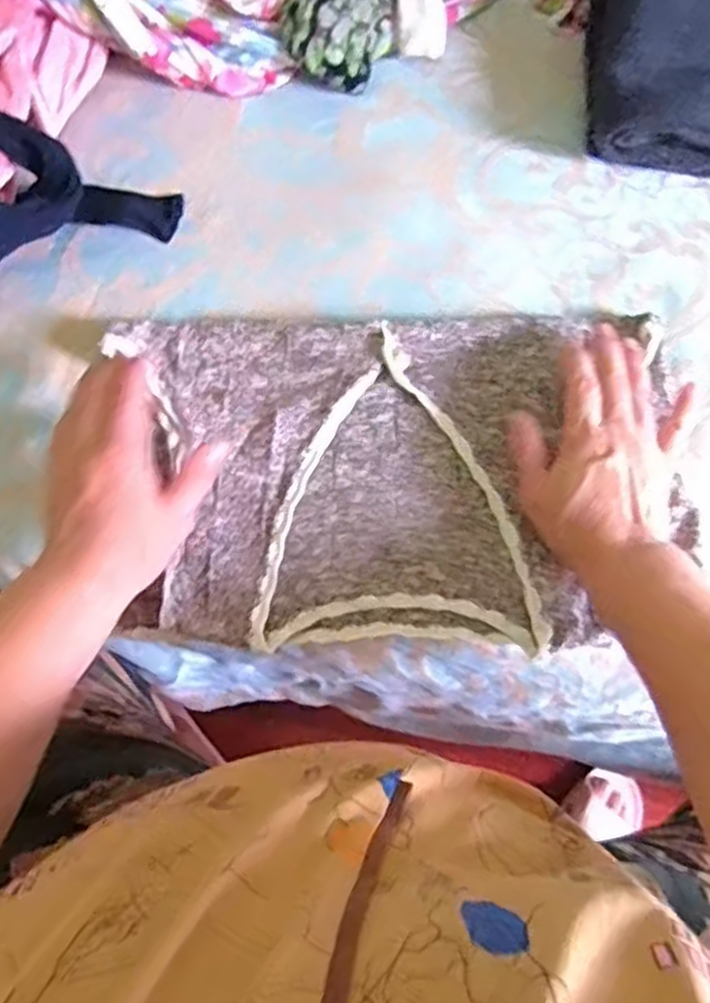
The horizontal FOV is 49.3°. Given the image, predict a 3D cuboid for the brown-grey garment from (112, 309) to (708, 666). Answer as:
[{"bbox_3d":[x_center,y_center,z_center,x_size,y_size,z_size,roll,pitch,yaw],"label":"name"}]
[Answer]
[{"bbox_3d":[0.023,-0.013,0.543,0.390,0.042,0.233,-1,73,0],"label":"brown-grey garment"}]

